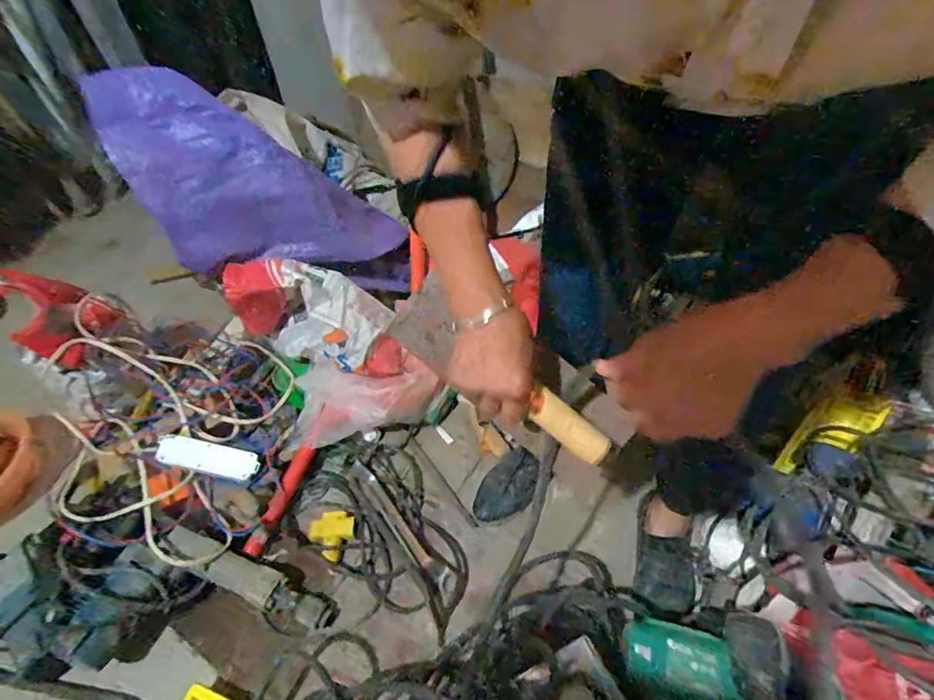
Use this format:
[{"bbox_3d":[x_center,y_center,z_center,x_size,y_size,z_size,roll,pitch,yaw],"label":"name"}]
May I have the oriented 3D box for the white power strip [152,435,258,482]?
[{"bbox_3d":[-0.476,0.197,0.886,0.173,0.025,0.059,19,44,-15],"label":"white power strip"}]

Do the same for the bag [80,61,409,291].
[{"bbox_3d":[-0.420,-0.331,0.998,0.610,0.177,0.307,25,37,-28],"label":"bag"}]

